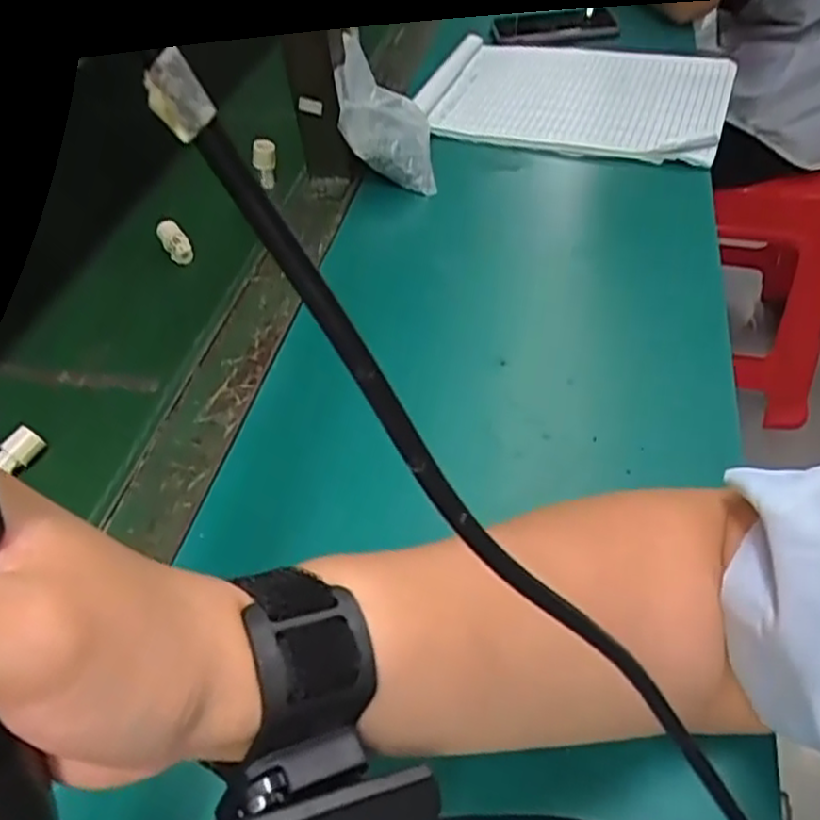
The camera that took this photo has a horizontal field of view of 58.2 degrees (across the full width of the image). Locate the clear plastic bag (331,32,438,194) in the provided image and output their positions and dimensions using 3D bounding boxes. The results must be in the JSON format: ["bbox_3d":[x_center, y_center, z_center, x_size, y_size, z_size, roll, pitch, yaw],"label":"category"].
[{"bbox_3d":[-0.020,-0.263,0.666,0.081,0.093,0.109,-5,46,4],"label":"clear plastic bag"}]

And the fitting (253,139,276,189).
[{"bbox_3d":[-0.134,-0.228,0.680,0.021,0.043,0.021,-16,47,-7],"label":"fitting"}]

